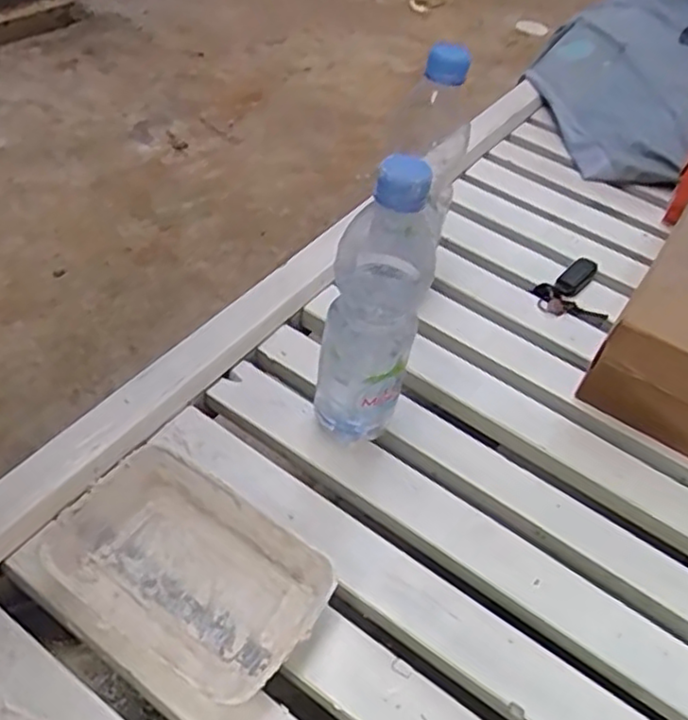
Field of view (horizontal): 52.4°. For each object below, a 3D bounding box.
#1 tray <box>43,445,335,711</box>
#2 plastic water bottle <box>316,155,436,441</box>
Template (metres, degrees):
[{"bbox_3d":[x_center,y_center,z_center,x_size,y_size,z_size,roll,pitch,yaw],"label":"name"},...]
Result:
[{"bbox_3d":[-0.103,0.139,0.459,0.174,0.039,0.110,32,50,17],"label":"tray"},{"bbox_3d":[0.020,-0.028,0.500,0.066,0.247,0.061,14,48,1],"label":"plastic water bottle"}]

